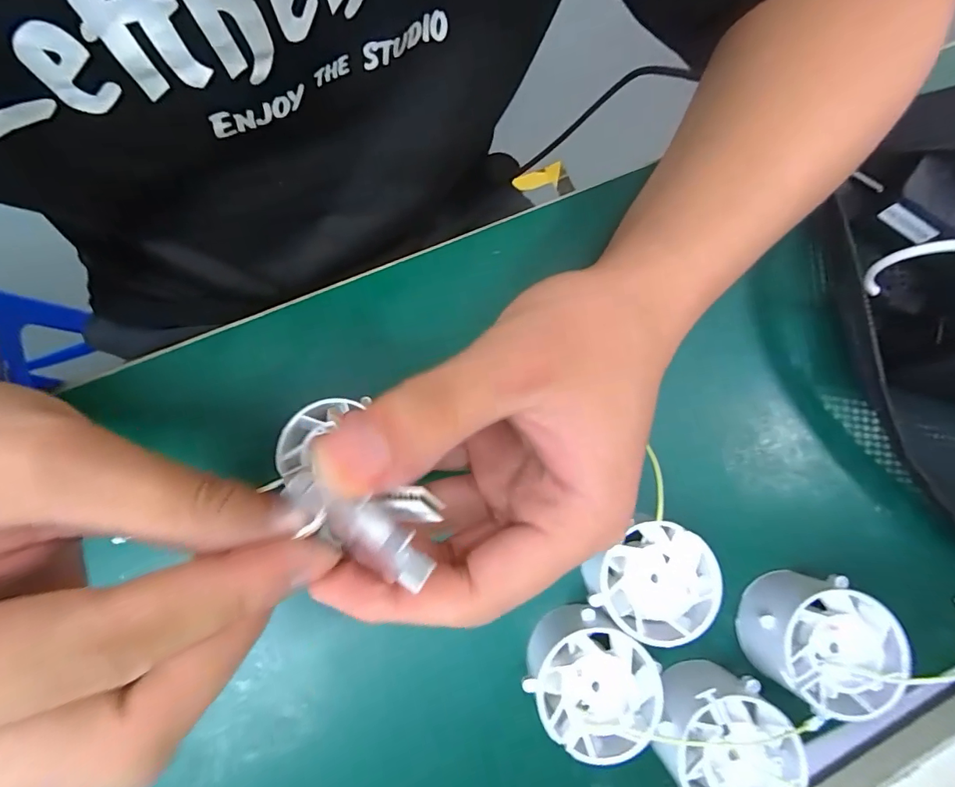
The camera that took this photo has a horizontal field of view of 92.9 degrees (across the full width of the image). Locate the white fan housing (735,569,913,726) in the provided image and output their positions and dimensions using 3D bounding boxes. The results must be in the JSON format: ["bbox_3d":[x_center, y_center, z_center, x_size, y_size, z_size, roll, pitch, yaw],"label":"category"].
[{"bbox_3d":[0.150,0.109,0.199,0.053,0.037,0.050,0,81,0],"label":"white fan housing"}]

